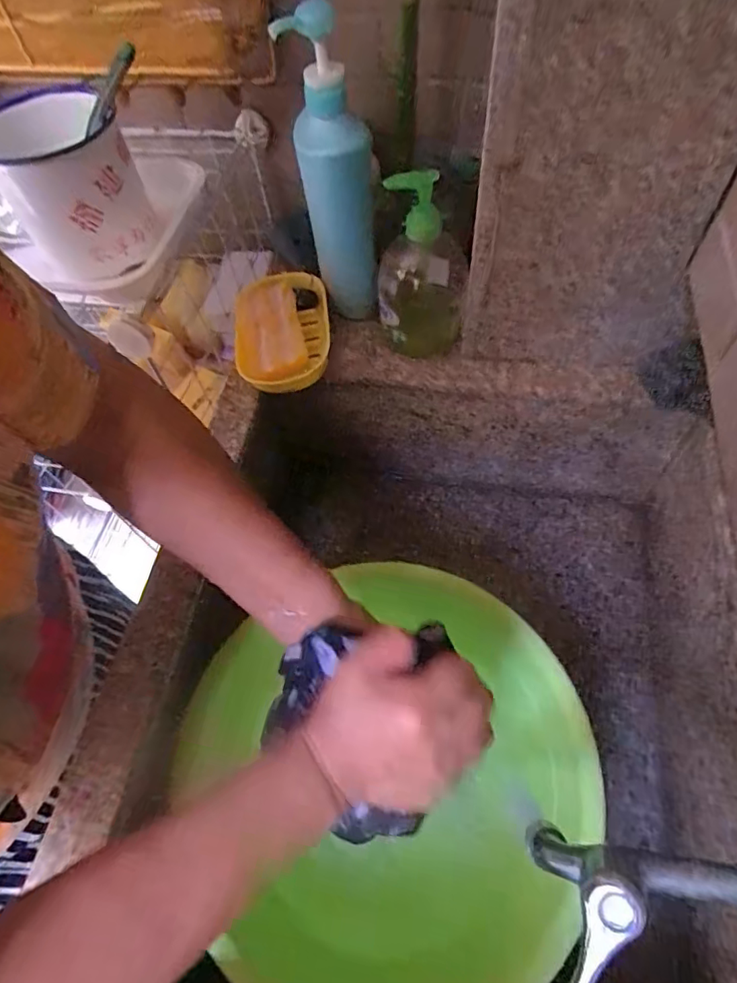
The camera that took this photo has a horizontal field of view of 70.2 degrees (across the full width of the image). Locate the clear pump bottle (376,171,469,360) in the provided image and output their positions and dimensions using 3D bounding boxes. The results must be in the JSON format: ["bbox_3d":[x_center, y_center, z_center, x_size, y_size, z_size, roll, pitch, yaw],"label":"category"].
[{"bbox_3d":[0.049,-0.206,0.485,0.083,0.167,0.064,3,59,6],"label":"clear pump bottle"}]

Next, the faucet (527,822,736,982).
[{"bbox_3d":[0.142,0.212,0.255,0.107,0.073,0.069,4,59,7],"label":"faucet"}]

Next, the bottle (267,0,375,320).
[{"bbox_3d":[-0.031,-0.280,0.472,0.063,0.229,0.076,-5,58,1],"label":"bottle"}]

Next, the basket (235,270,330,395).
[{"bbox_3d":[-0.089,-0.164,0.537,0.093,0.045,0.139,-4,58,2],"label":"basket"}]

